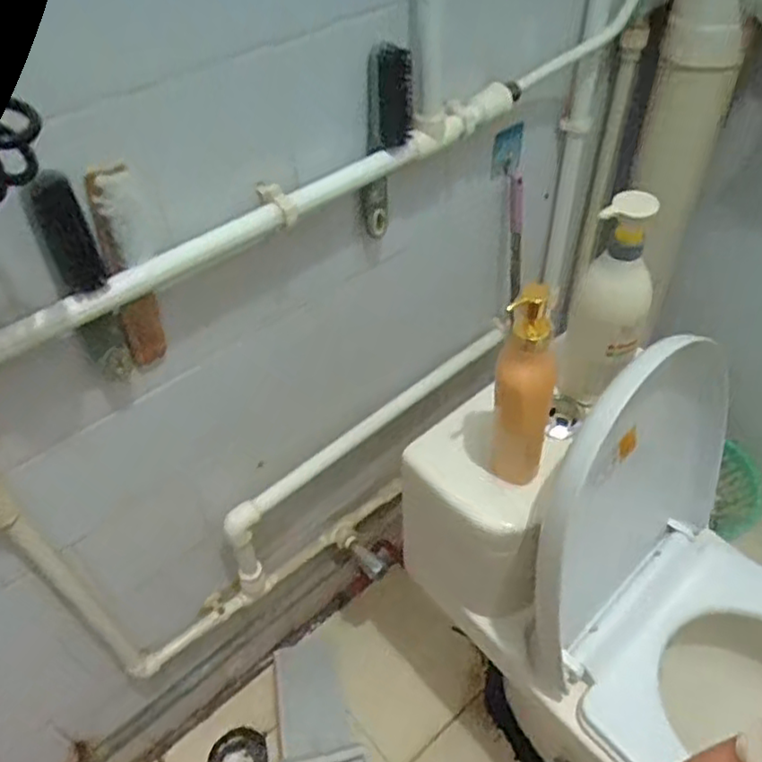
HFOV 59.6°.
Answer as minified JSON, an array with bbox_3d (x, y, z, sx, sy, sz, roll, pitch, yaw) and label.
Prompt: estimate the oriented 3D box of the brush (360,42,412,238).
[{"bbox_3d":[0.003,-0.252,0.729,0.057,0.206,0.040,7,47,9],"label":"brush"}]

